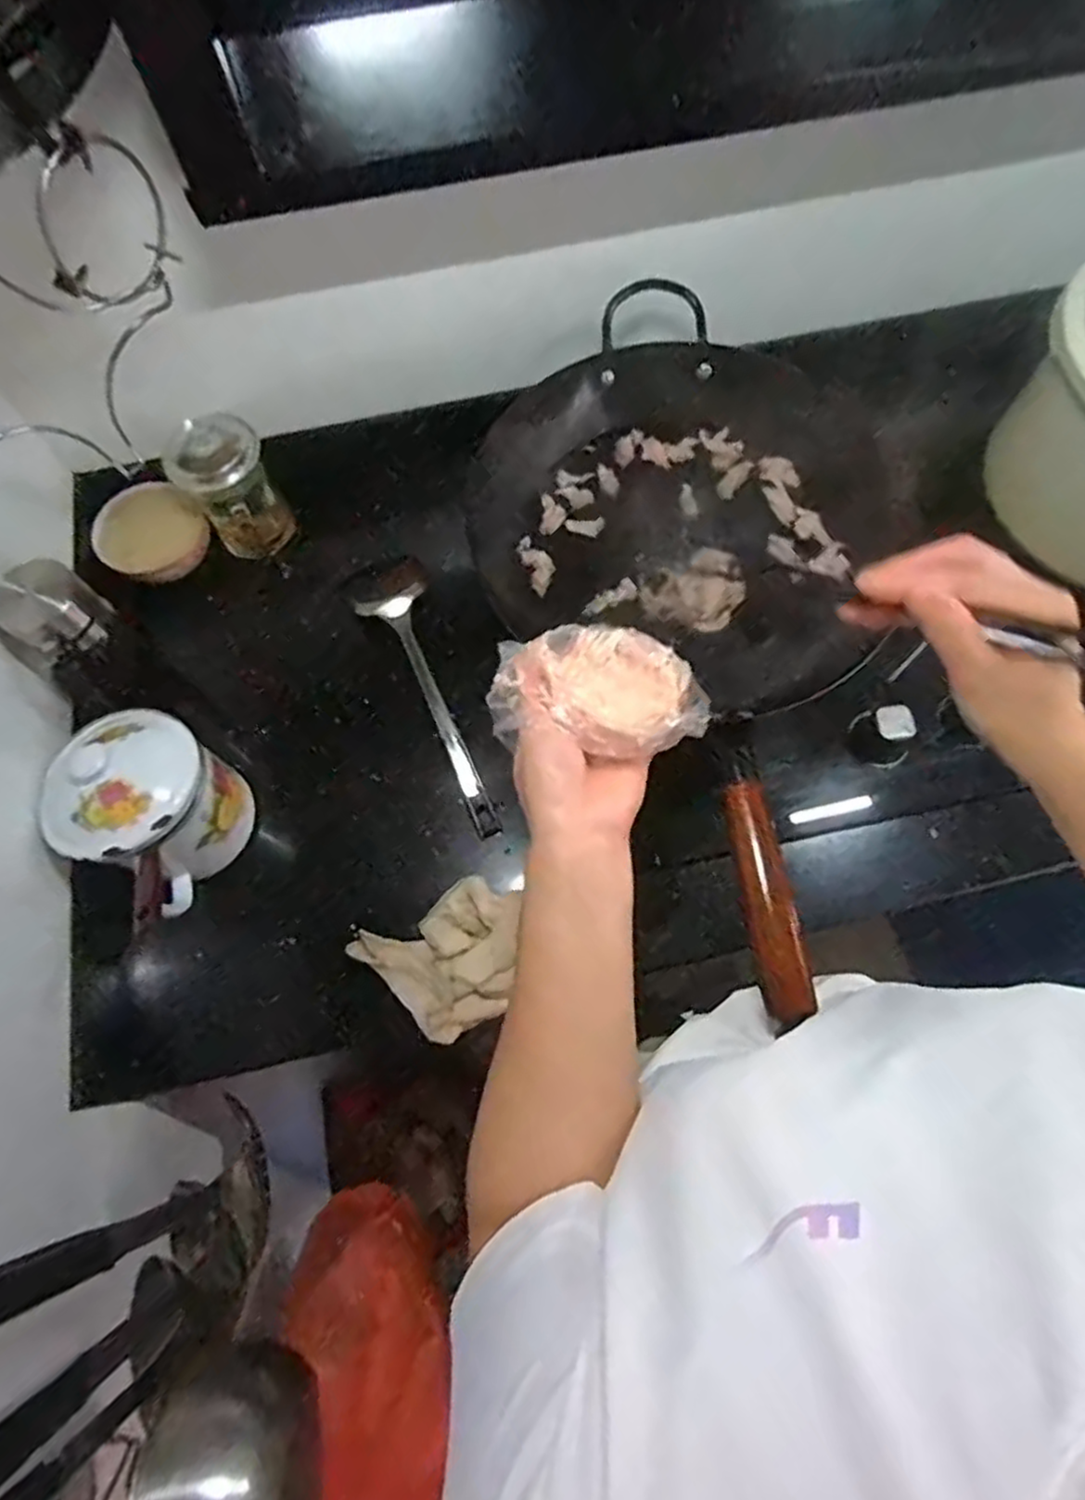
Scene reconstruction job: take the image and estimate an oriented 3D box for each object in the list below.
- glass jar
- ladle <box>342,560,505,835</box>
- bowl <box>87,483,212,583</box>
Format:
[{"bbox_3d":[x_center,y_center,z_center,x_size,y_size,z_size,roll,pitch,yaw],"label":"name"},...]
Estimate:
[{"bbox_3d":[-0.300,-0.253,0.705,0.083,0.098,0.083,0,70,1],"label":"glass jar"},{"bbox_3d":[-0.112,-0.060,0.699,0.079,0.037,0.308,-21,71,-7],"label":"ladle"},{"bbox_3d":[-0.383,-0.213,0.713,0.101,0.037,0.089,-36,73,-12],"label":"bowl"}]

